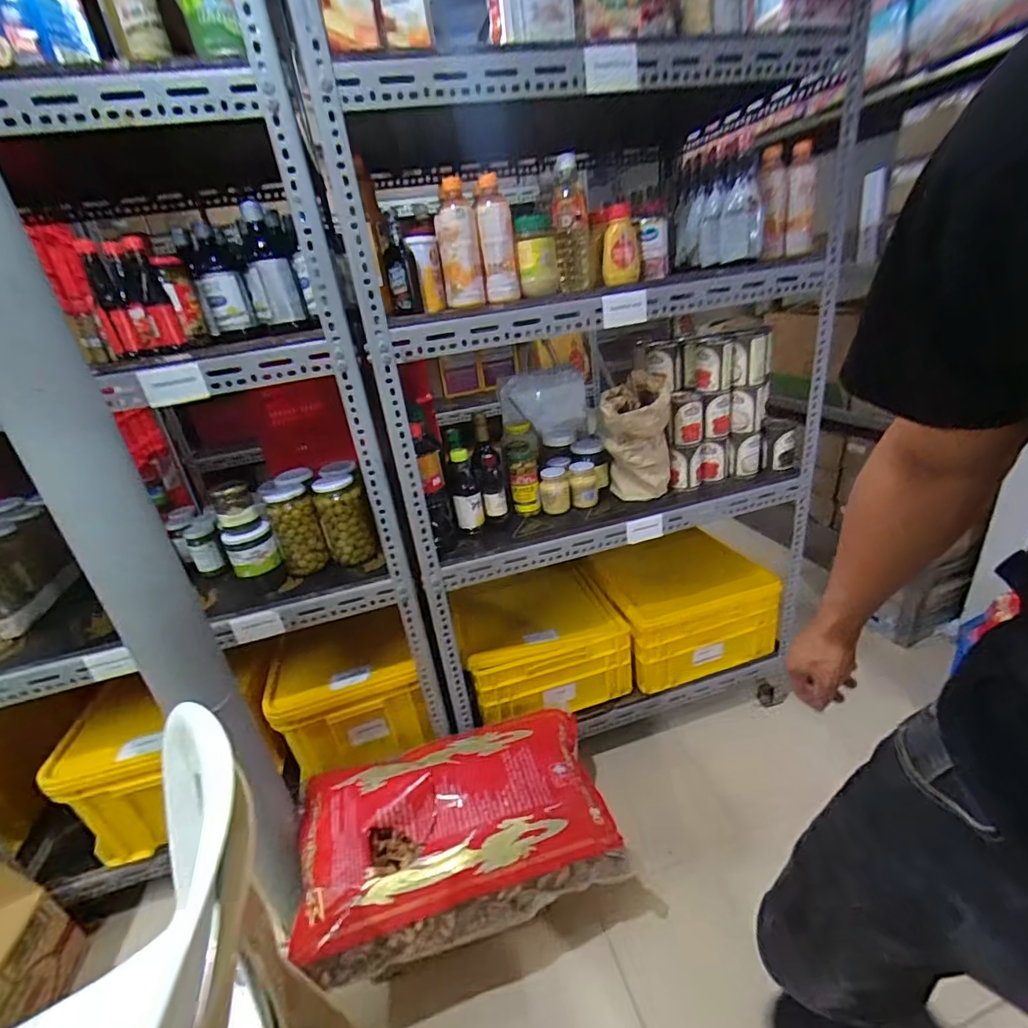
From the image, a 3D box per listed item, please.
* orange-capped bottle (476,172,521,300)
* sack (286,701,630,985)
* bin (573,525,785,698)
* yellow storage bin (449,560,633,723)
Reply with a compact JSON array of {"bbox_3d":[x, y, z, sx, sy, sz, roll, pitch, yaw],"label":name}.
[{"bbox_3d":[-0.026,-0.448,0.811,0.055,0.179,0.051,-7,25,4],"label":"orange-capped bottle"},{"bbox_3d":[-0.108,0.607,0.986,0.611,0.141,0.345,-15,26,-14],"label":"sack"},{"bbox_3d":[0.481,0.259,1.410,0.440,0.223,0.339,-12,25,-7],"label":"bin"},{"bbox_3d":[0.066,0.338,1.355,0.404,0.204,0.358,-13,25,-9],"label":"yellow storage bin"}]

